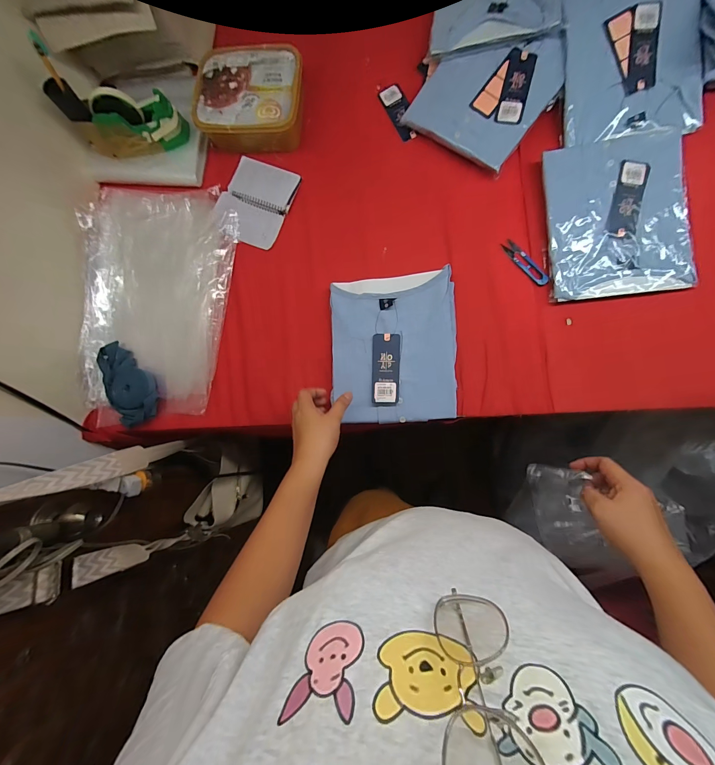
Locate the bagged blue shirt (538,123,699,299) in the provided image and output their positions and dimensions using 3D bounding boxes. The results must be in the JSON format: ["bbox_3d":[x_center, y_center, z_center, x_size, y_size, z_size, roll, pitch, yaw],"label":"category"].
[{"bbox_3d":[0.429,-0.273,0.535,0.211,0.026,0.251,-4,88,8],"label":"bagged blue shirt"}]

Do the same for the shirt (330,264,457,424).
[{"bbox_3d":[0.059,-0.061,0.558,0.212,0.038,0.253,-2,89,8],"label":"shirt"}]

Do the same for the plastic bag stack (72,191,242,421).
[{"bbox_3d":[-0.409,-0.156,0.640,0.317,0.020,0.455,6,90,8],"label":"plastic bag stack"}]

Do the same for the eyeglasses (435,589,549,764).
[{"bbox_3d":[0.067,0.168,0.167,0.052,0.124,0.043,-19,86,7],"label":"eyeglasses"}]

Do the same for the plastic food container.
[{"bbox_3d":[-0.204,-0.536,0.617,0.207,0.082,0.150,7,87,7],"label":"plastic food container"}]

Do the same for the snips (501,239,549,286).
[{"bbox_3d":[0.296,-0.212,0.565,0.025,0.010,0.102,-37,84,6],"label":"snips"}]

